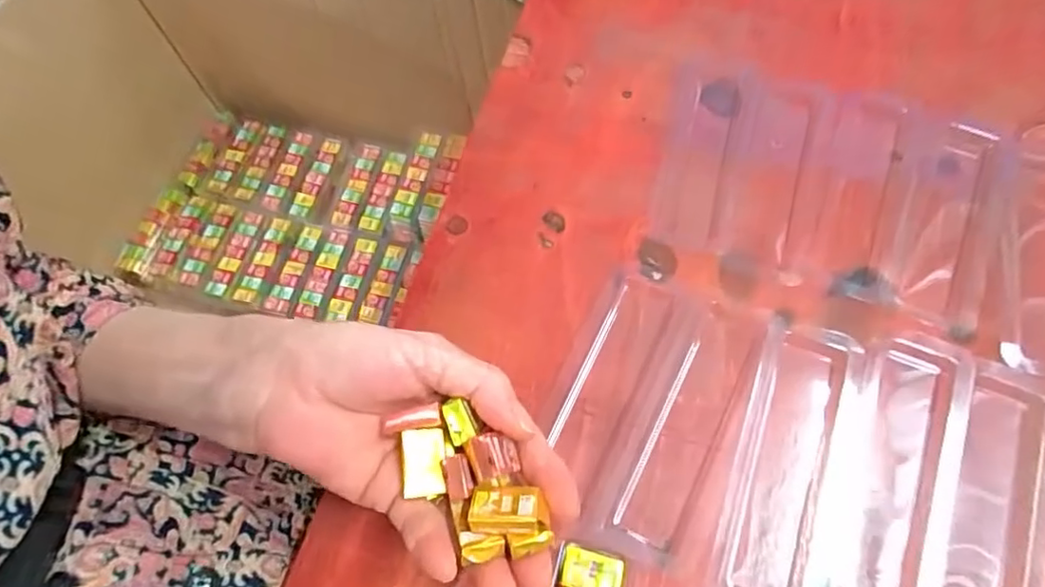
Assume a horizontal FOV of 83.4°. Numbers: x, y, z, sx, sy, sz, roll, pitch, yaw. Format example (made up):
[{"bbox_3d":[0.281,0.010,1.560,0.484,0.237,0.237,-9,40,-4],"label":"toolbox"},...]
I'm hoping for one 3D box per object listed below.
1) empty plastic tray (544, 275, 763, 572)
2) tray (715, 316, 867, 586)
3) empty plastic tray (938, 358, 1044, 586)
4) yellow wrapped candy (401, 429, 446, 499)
[{"bbox_3d":[0.061,0.057,0.291,0.076,0.008,0.129,25,69,14],"label":"empty plastic tray"},{"bbox_3d":[0.128,0.078,0.276,0.046,0.006,0.138,18,68,11],"label":"tray"},{"bbox_3d":[0.211,0.099,0.256,0.044,0.009,0.137,24,69,13],"label":"empty plastic tray"},{"bbox_3d":[-0.039,0.066,0.231,0.016,0.007,0.024,-5,65,1],"label":"yellow wrapped candy"}]

